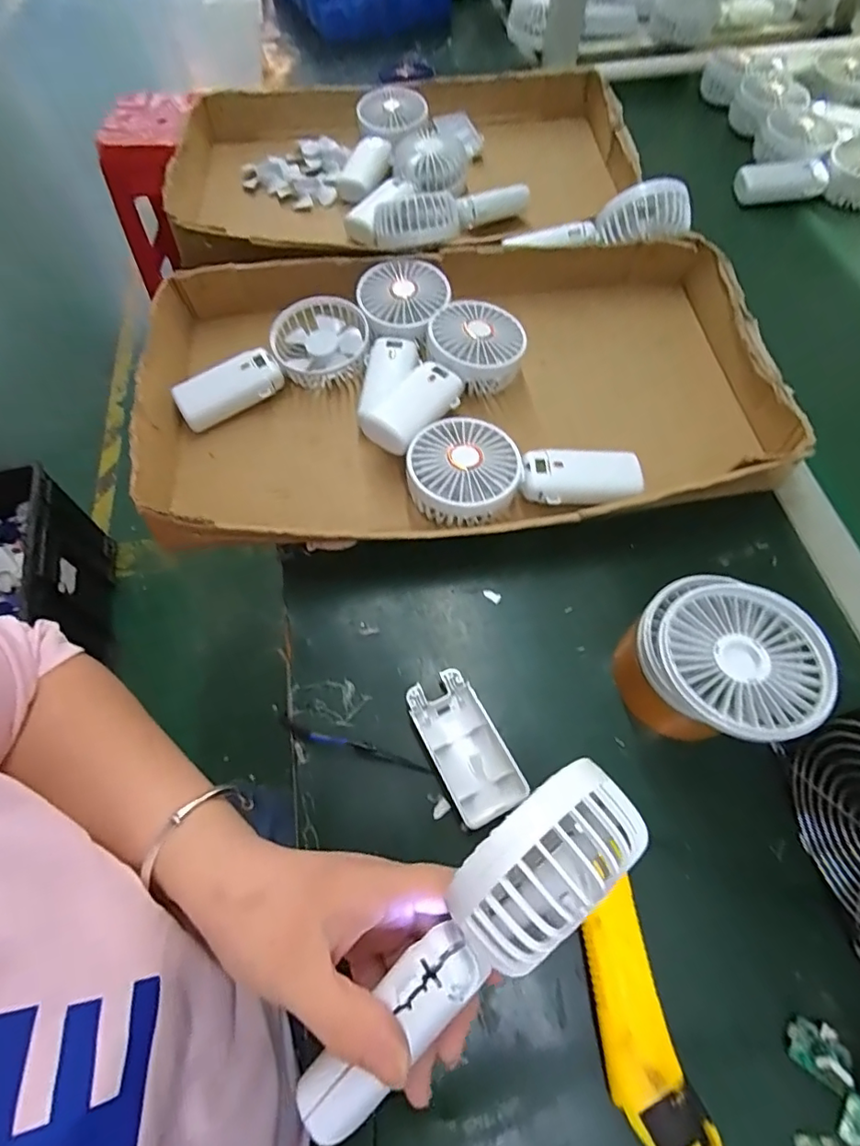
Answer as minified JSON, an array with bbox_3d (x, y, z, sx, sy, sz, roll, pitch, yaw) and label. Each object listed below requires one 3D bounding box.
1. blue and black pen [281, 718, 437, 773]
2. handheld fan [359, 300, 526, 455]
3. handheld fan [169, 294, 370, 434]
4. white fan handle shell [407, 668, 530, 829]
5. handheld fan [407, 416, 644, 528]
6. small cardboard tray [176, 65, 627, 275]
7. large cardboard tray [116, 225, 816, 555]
[{"bbox_3d":[-0.051,0.115,0.354,0.106,0.008,0.010,14,65,11],"label":"blue and black pen"},{"bbox_3d":[0.017,-0.167,0.465,0.081,0.051,0.179,28,66,15],"label":"handheld fan"},{"bbox_3d":[-0.145,-0.197,0.498,0.181,0.041,0.082,-21,64,-10],"label":"handheld fan"},{"bbox_3d":[0.023,0.112,0.350,0.045,0.013,0.093,-25,65,-12],"label":"white fan handle shell"},{"bbox_3d":[0.074,-0.082,0.422,0.181,0.043,0.098,-8,62,-3],"label":"handheld fan"},{"bbox_3d":[-0.029,-0.456,0.639,0.517,0.103,0.371,-7,62,-3],"label":"small cardboard tray"},{"bbox_3d":[0.022,-0.163,0.467,0.514,0.061,0.308,-8,62,-3],"label":"large cardboard tray"}]

